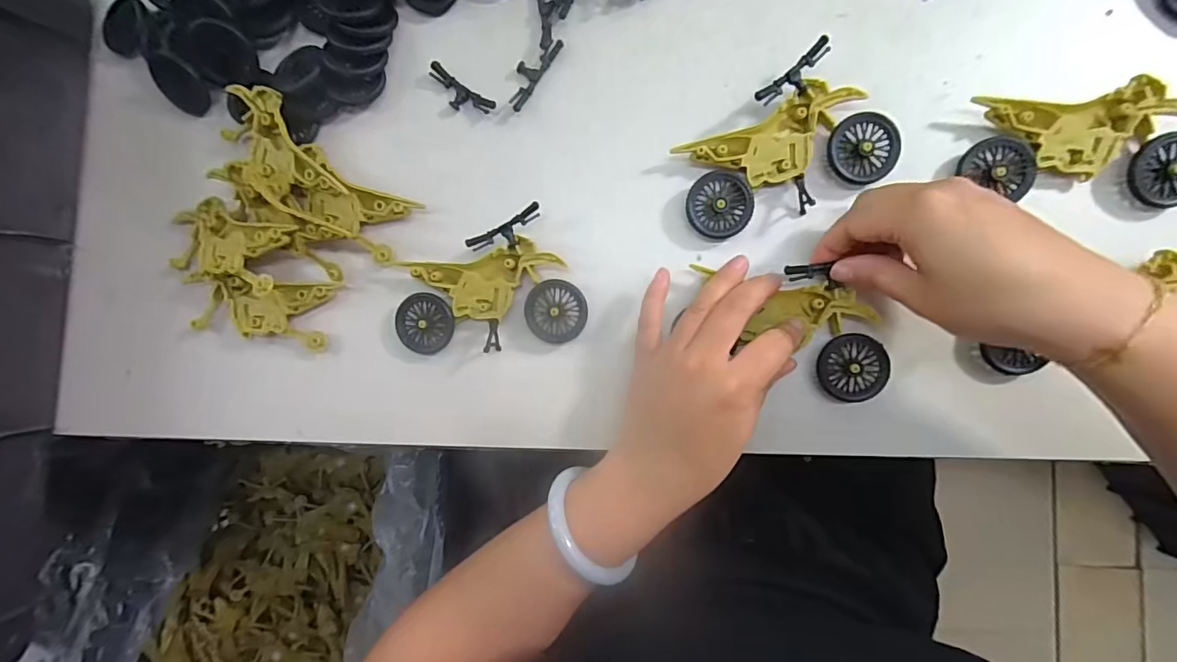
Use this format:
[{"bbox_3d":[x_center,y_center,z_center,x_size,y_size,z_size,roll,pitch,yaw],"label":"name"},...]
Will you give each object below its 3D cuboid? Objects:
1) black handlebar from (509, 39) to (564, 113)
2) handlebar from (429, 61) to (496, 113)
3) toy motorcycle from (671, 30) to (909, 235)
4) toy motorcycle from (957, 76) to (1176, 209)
[{"bbox_3d":[-0.035,-0.159,0.305,0.016,0.004,0.048,36,95,4],"label":"black handlebar"},{"bbox_3d":[-0.080,-0.147,0.310,0.046,0.005,0.016,35,95,4],"label":"handlebar"},{"bbox_3d":[0.108,-0.100,0.287,0.113,0.018,0.074,-31,89,6],"label":"toy motorcycle"},{"bbox_3d":[0.268,-0.101,0.271,0.116,0.017,0.058,5,92,5],"label":"toy motorcycle"}]

